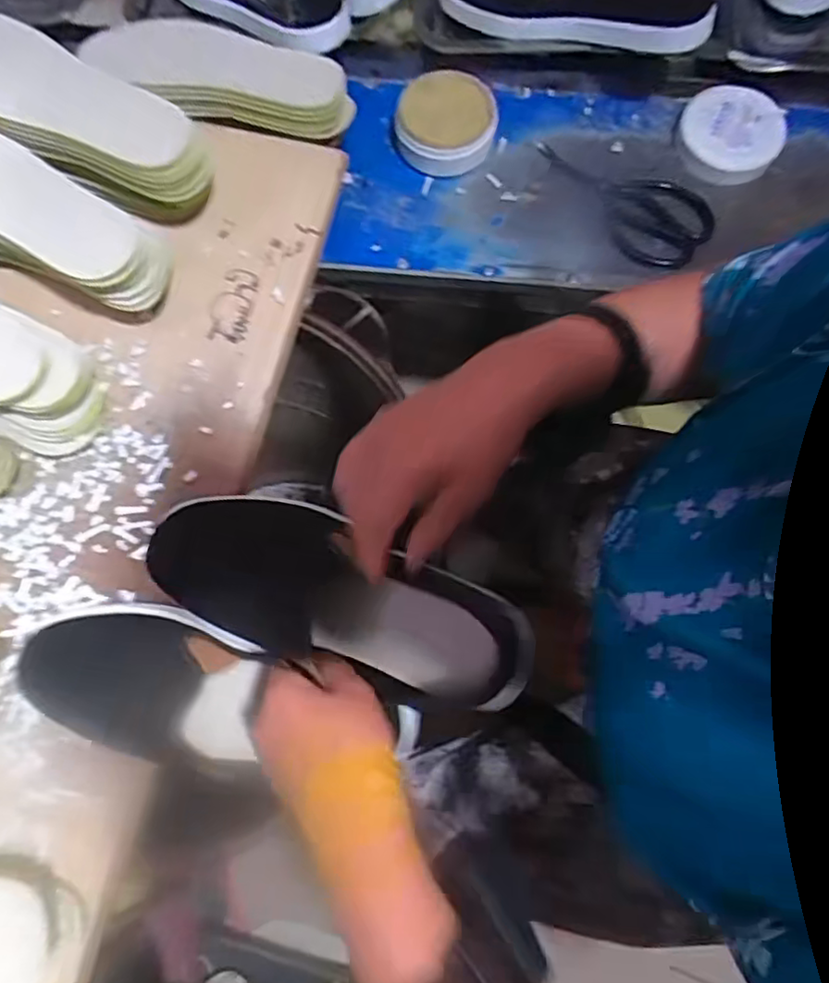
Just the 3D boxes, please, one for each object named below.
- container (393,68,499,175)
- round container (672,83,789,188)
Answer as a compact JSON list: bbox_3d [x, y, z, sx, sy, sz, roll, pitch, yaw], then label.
[{"bbox_3d":[0.032,-0.387,0.652,0.102,0.047,0.102,0,73,2],"label":"container"},{"bbox_3d":[0.322,-0.363,0.640,0.102,0.041,0.102,-1,69,2],"label":"round container"}]

